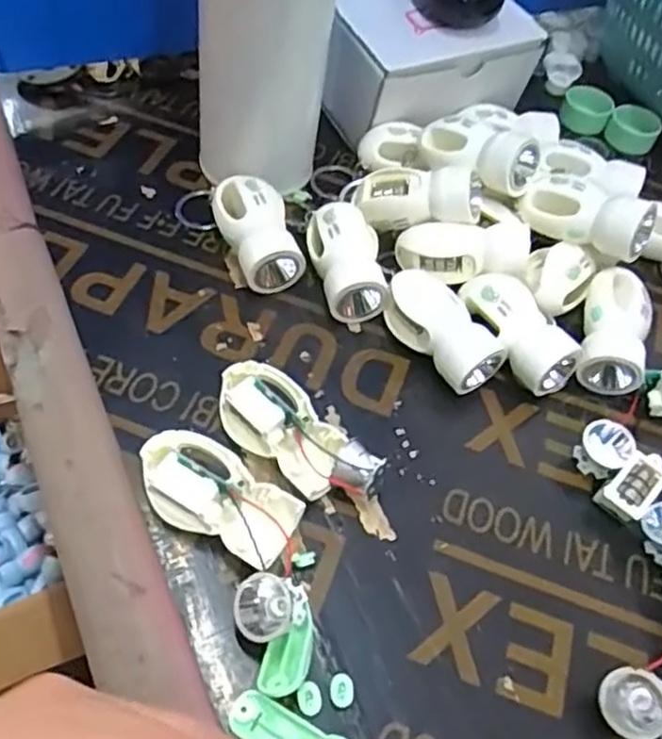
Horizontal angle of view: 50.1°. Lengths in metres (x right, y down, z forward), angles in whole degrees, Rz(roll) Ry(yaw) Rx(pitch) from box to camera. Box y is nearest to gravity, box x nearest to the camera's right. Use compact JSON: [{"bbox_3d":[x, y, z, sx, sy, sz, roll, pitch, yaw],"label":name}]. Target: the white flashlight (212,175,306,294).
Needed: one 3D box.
[{"bbox_3d":[-0.038,-0.070,0.361,0.032,0.028,0.060,-15,58,-19],"label":"white flashlight"}]

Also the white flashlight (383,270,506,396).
[{"bbox_3d":[0.052,-0.019,0.342,0.033,0.024,0.062,-28,63,-26],"label":"white flashlight"}]

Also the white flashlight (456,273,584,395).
[{"bbox_3d":[0.089,-0.020,0.344,0.026,0.029,0.065,-25,62,-25],"label":"white flashlight"}]

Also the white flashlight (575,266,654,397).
[{"bbox_3d":[0.140,-0.019,0.351,0.030,0.028,0.063,13,60,6],"label":"white flashlight"}]

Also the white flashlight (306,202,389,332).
[{"bbox_3d":[0.008,-0.054,0.359,0.033,0.029,0.060,-11,59,-10],"label":"white flashlight"}]

